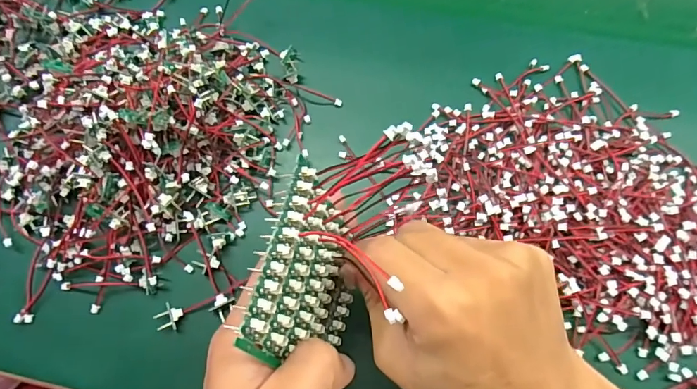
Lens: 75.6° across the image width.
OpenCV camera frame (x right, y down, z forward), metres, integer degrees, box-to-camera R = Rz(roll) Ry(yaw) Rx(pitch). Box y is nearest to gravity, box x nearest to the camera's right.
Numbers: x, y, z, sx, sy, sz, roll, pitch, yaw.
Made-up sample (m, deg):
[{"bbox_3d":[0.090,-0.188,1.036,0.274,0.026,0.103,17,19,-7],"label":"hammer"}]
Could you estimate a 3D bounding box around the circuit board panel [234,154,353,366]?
[{"bbox_3d":[-0.014,0.041,0.207,0.010,0.084,0.075,4,60,23],"label":"circuit board panel"}]

